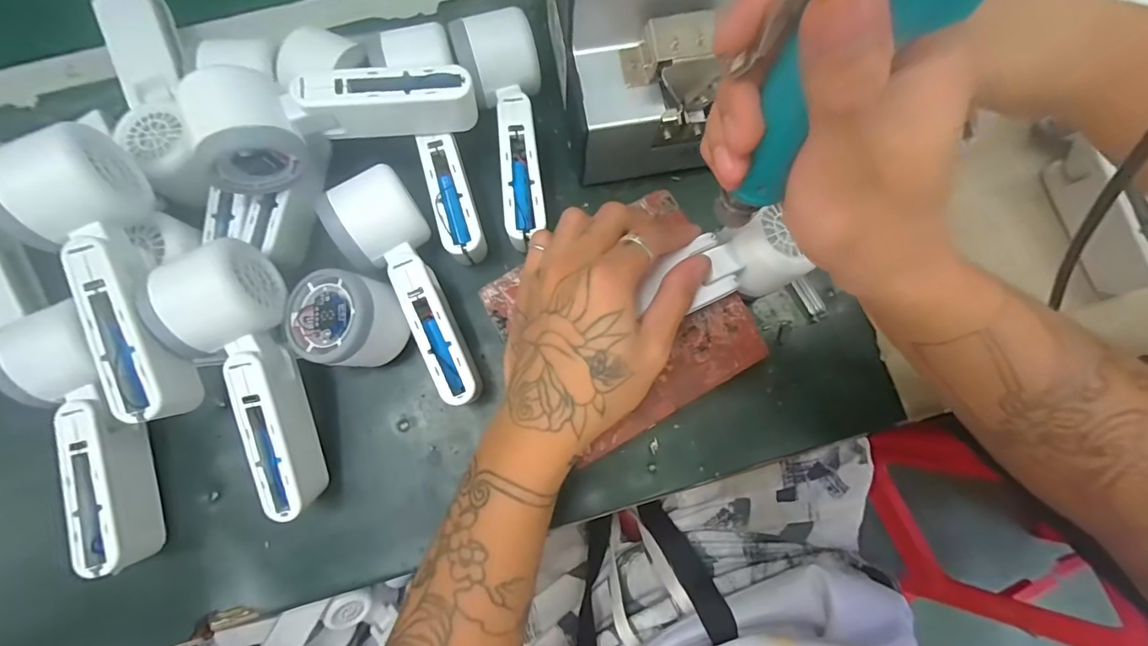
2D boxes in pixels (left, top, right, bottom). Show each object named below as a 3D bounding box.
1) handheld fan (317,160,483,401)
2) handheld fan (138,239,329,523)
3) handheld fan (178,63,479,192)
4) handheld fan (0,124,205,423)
[{"bbox_3d":[-0.101,-0.021,0.323,0.051,0.062,0.155,-31,81,-6],"label":"handheld fan"},{"bbox_3d":[-0.192,0.038,0.295,0.050,0.050,0.166,-17,96,-3],"label":"handheld fan"},{"bbox_3d":[-0.147,-0.134,0.305,0.163,0.058,0.059,-20,80,-4],"label":"handheld fan"},{"bbox_3d":[-0.265,-0.025,0.274,0.051,0.056,0.169,-18,92,-3],"label":"handheld fan"}]

